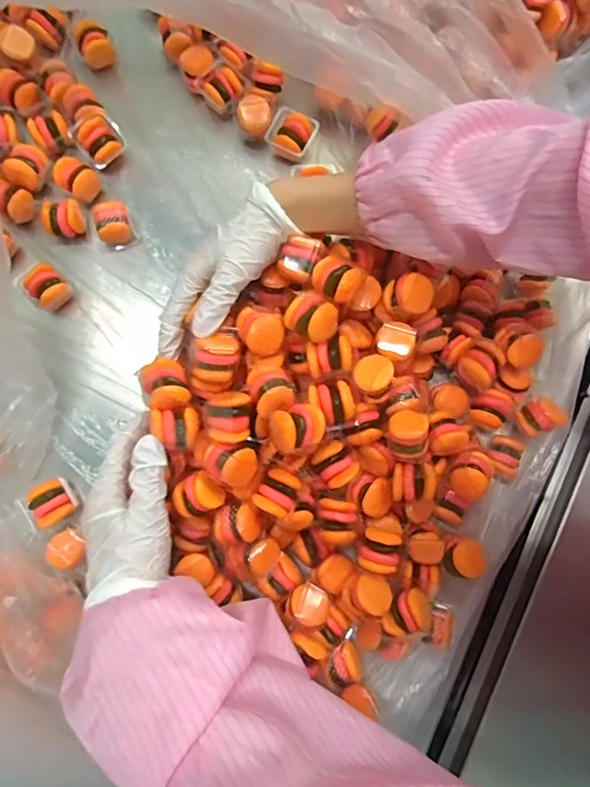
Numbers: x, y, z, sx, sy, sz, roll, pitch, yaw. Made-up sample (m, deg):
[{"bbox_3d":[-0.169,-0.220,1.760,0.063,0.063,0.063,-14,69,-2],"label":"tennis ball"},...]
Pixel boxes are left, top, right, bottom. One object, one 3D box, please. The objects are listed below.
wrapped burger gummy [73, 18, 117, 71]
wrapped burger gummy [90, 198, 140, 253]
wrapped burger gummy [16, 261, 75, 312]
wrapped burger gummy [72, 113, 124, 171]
[{"bbox_3d":[-0.186,-0.322,0.449,0.031,0.038,0.026,-23,79,-4],"label":"wrapped burger gummy"},{"bbox_3d":[-0.160,-0.149,0.426,0.029,0.028,0.033,-14,79,-2],"label":"wrapped burger gummy"},{"bbox_3d":[-0.214,-0.091,0.416,0.033,0.025,0.032,40,81,8],"label":"wrapped burger gummy"},{"bbox_3d":[-0.178,-0.230,0.435,0.035,0.036,0.035,-43,81,-8],"label":"wrapped burger gummy"}]

